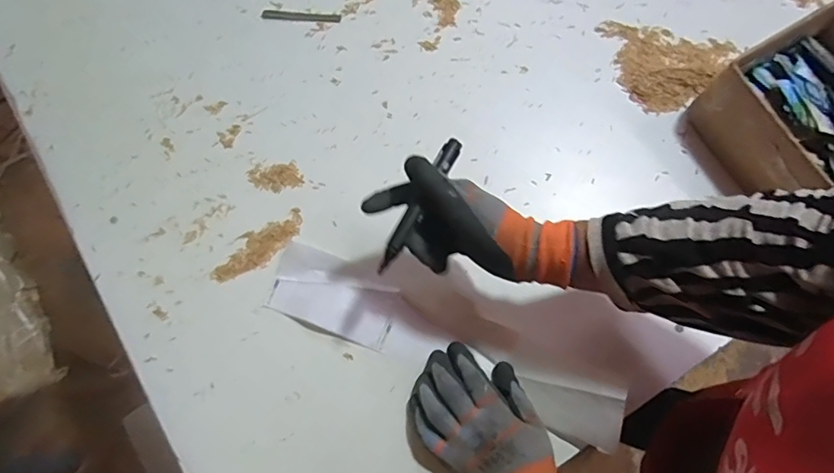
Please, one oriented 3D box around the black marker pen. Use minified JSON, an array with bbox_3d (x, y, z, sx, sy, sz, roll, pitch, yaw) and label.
[{"bbox_3d":[0.001,-0.027,0.416,0.016,0.007,0.127,30,86,12],"label":"black marker pen"}]

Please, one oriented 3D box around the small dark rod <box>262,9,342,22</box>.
[{"bbox_3d":[-0.143,-0.271,0.607,0.098,0.004,0.013,5,71,4],"label":"small dark rod"}]

